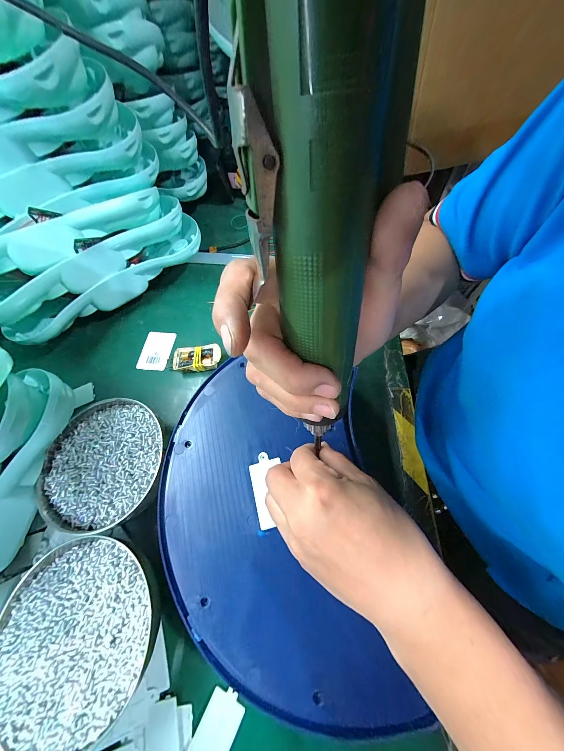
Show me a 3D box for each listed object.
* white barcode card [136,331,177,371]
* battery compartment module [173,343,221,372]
[{"bbox_3d":[-0.205,-0.041,0.422,0.049,0.004,0.069,4,68,5],"label":"white barcode card"},{"bbox_3d":[-0.128,-0.024,0.395,0.071,0.026,0.039,-5,66,4],"label":"battery compartment module"}]

